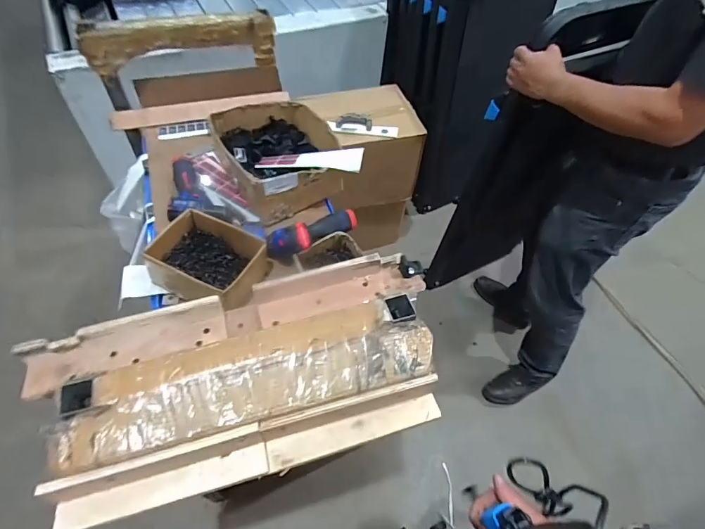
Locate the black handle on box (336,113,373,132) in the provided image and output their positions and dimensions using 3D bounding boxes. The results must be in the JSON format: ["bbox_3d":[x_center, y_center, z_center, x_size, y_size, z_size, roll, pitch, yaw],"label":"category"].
[{"bbox_3d":[0.007,-0.467,1.323,0.112,0.017,0.064,5,54,-2],"label":"black handle on box"}]

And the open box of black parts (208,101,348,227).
[{"bbox_3d":[-0.183,-0.275,1.045,0.267,0.149,0.307,-21,59,-19],"label":"open box of black parts"}]

